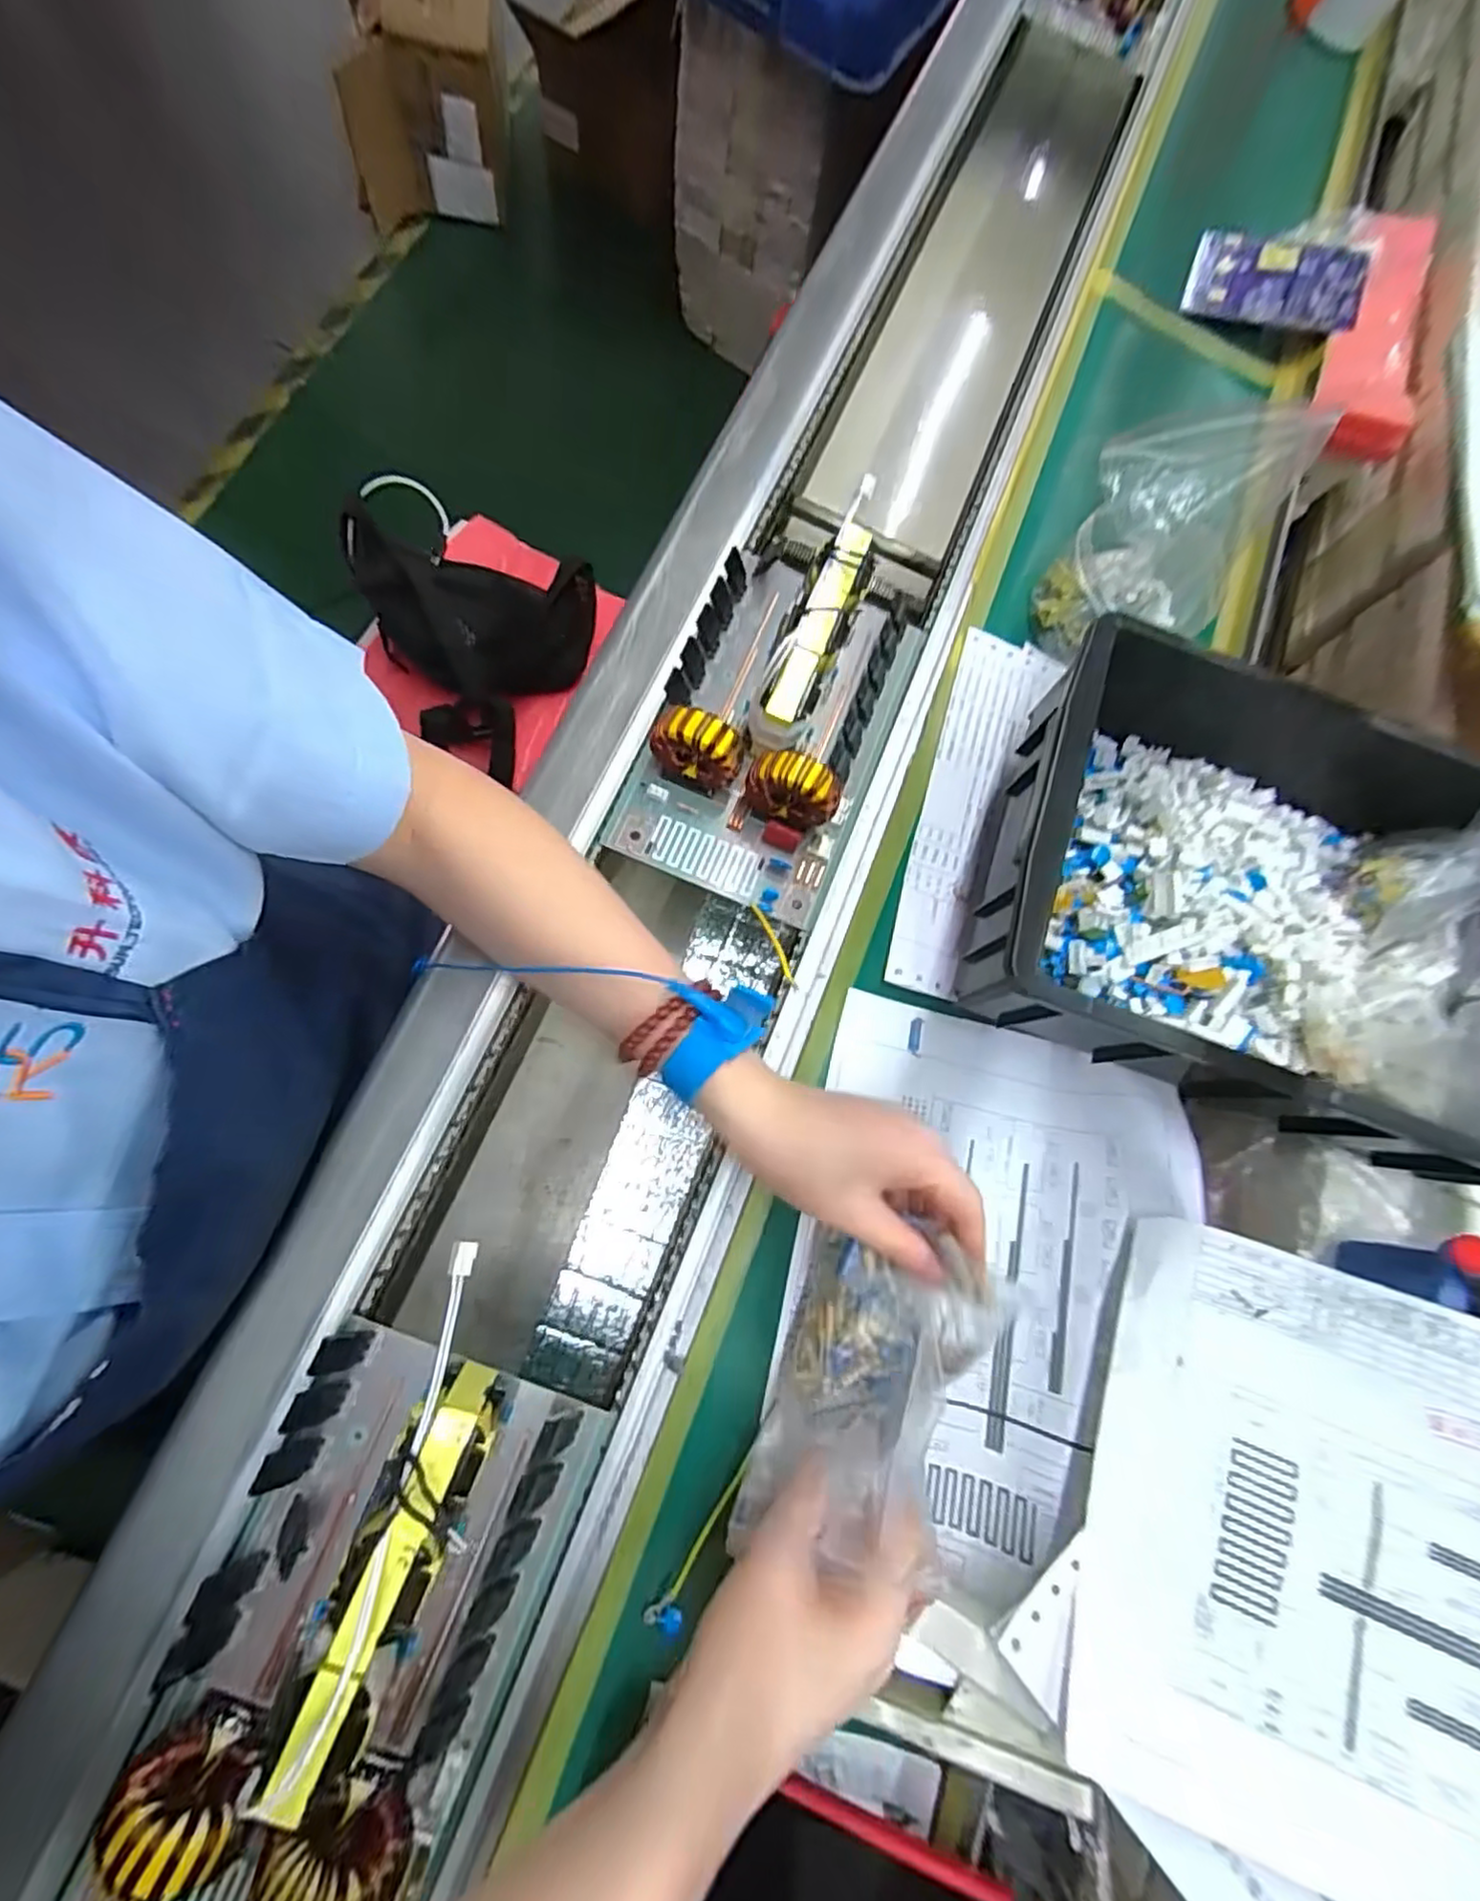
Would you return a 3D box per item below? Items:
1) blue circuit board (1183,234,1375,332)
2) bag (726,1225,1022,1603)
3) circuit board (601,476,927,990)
[{"bbox_3d":[0.428,-0.533,0.539,0.125,0.016,0.081,17,86,11],"label":"blue circuit board"},{"bbox_3d":[0.058,0.187,0.287,0.079,0.037,0.126,19,80,5],"label":"bag"},{"bbox_3d":[0.020,-0.143,0.390,0.132,0.050,0.224,20,80,5],"label":"circuit board"}]

